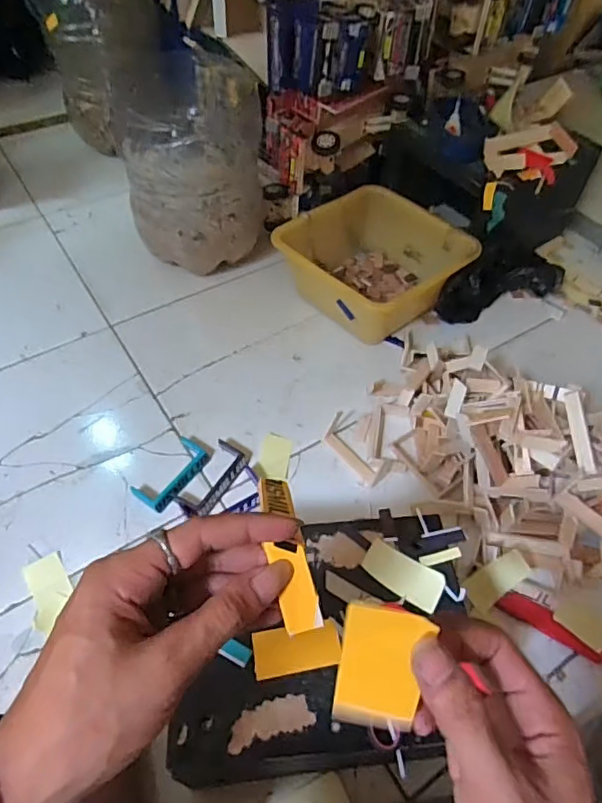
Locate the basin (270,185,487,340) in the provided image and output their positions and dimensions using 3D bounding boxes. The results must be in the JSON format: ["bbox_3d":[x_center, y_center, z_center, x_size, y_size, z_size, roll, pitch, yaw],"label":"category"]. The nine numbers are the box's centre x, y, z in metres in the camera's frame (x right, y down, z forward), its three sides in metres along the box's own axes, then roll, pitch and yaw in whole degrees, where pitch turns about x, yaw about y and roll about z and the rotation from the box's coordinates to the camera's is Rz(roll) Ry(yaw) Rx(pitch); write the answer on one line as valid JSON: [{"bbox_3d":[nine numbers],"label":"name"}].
[{"bbox_3d":[0.124,-0.238,0.953,0.246,0.114,0.261,-35,61,-24],"label":"basin"}]

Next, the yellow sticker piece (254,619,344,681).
[{"bbox_3d":[-0.004,0.225,0.493,0.078,0.004,0.039,-11,59,0],"label":"yellow sticker piece"}]

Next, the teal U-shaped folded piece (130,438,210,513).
[{"bbox_3d":[-0.180,0.102,0.762,0.060,0.008,0.114,31,56,21],"label":"teal U-shaped folded piece"}]

